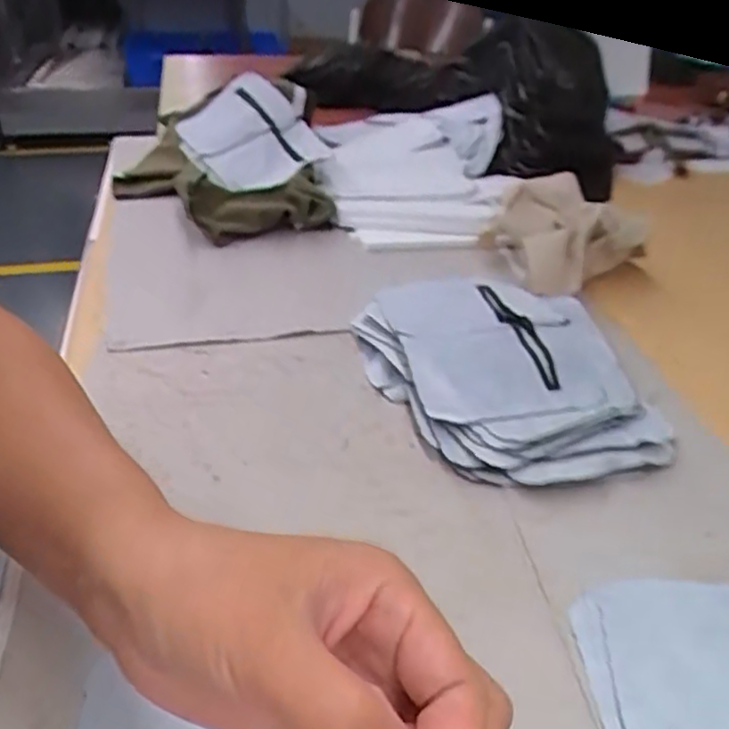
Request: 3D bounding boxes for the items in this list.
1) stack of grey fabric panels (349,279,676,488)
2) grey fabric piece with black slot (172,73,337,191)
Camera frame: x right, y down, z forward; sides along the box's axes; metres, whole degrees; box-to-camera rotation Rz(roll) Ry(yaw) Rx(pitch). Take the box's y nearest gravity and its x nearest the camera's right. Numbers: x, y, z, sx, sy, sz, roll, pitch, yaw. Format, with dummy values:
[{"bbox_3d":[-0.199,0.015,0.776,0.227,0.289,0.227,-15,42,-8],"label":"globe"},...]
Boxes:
[{"bbox_3d":[0.100,-0.001,0.526,0.185,0.038,0.235,-5,35,-13],"label":"stack of grey fabric panels"},{"bbox_3d":[-0.147,-0.288,0.872,0.153,0.106,0.198,-11,36,-20],"label":"grey fabric piece with black slot"}]

